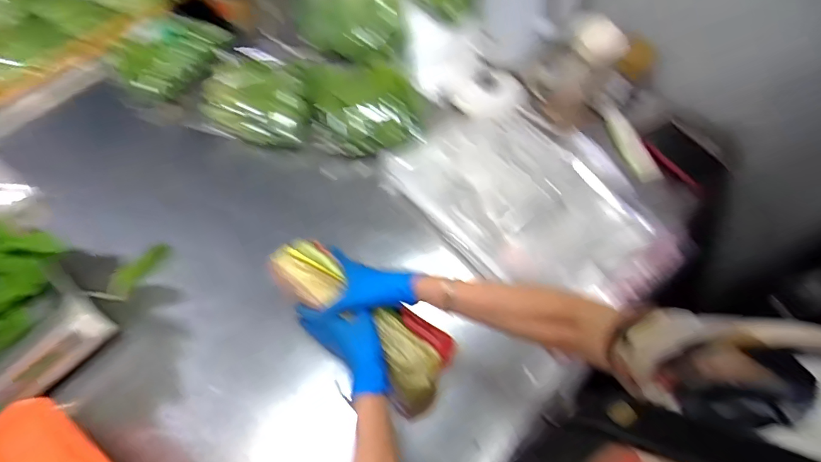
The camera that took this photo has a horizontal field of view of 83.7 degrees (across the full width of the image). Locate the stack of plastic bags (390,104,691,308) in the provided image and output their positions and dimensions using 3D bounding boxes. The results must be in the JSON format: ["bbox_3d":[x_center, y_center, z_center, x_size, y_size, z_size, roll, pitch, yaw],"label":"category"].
[{"bbox_3d":[0.216,-0.064,0.800,0.342,0.054,0.465,-38,69,-21],"label":"stack of plastic bags"}]

